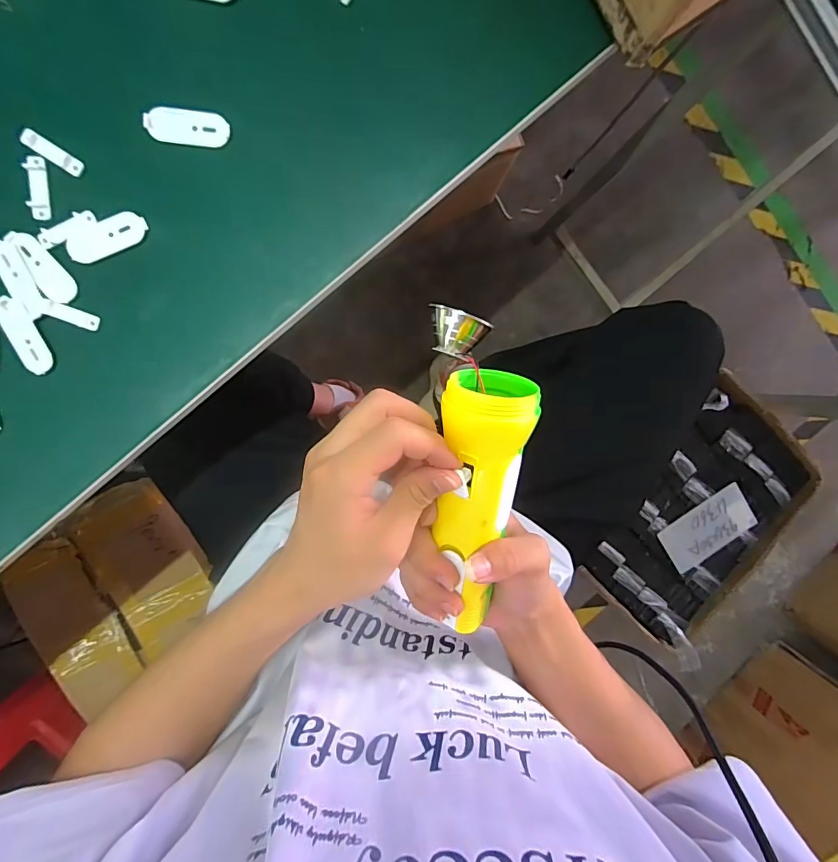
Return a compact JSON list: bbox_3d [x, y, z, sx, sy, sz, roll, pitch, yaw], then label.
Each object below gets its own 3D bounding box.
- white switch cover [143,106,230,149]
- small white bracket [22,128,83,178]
[{"bbox_3d":[-0.146,-0.191,0.283,0.049,0.004,0.021,4,96,-5],"label":"white switch cover"},{"bbox_3d":[-0.227,-0.172,0.279,0.036,0.004,0.011,32,93,-7],"label":"small white bracket"}]

